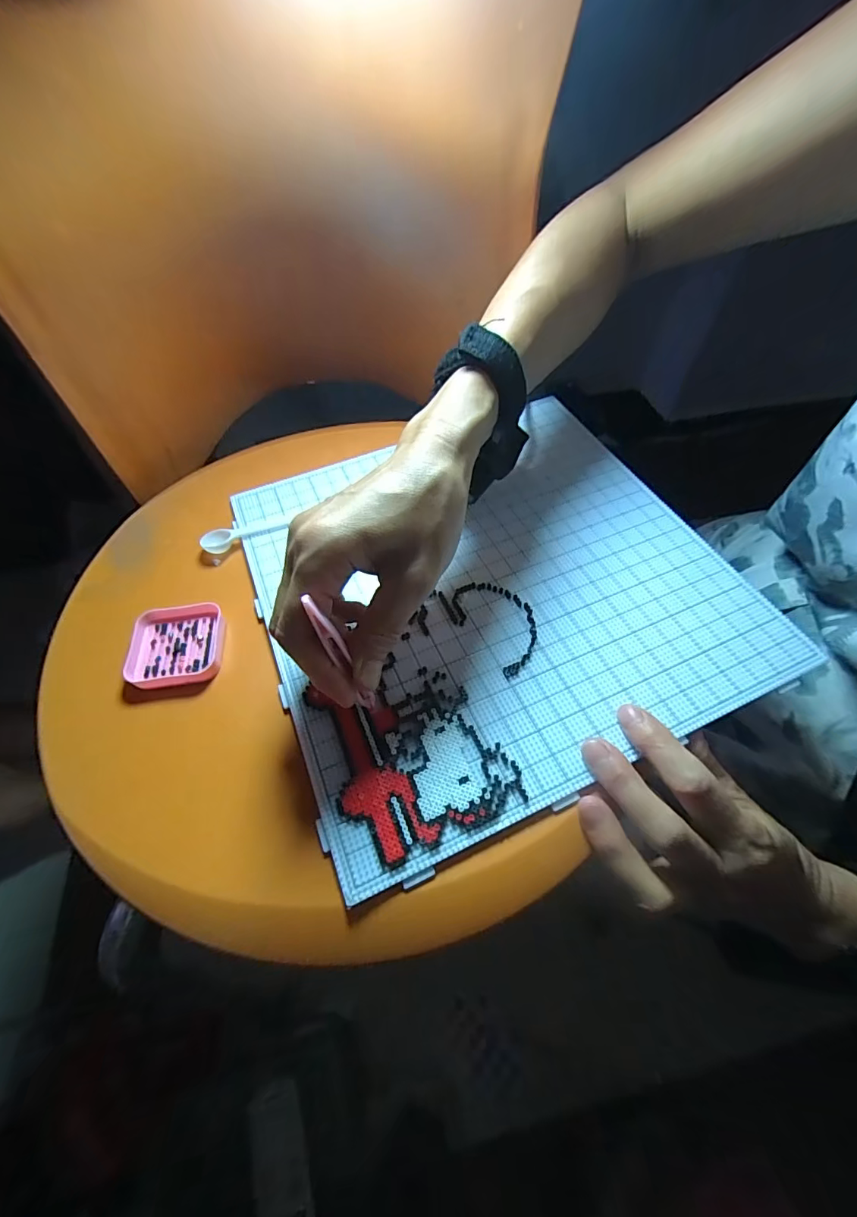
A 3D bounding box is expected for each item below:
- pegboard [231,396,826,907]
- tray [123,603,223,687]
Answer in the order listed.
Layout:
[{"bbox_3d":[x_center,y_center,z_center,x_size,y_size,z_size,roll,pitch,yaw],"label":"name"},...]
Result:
[{"bbox_3d":[0.038,-0.024,0.291,0.278,0.007,0.273,-21,58,-11],"label":"pegboard"},{"bbox_3d":[-0.148,0.021,0.267,0.050,0.010,0.051,-9,56,-3],"label":"tray"}]

